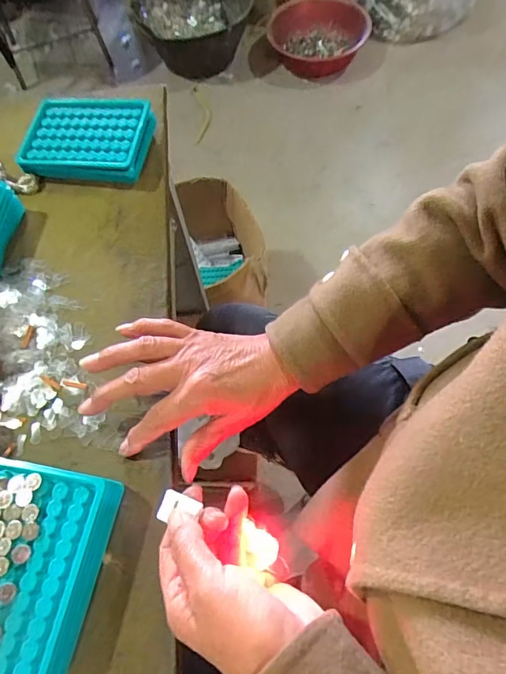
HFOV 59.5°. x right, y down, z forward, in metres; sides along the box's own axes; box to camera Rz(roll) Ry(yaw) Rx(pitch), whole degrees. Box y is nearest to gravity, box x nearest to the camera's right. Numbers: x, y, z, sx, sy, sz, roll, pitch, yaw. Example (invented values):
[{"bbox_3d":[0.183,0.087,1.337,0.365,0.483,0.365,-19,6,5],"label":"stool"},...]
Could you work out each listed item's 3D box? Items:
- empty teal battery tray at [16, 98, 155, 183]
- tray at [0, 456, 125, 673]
[{"bbox_3d":[-0.179,-0.214,0.481,0.130,0.038,0.092,6,64,4],"label":"empty teal battery tray"},{"bbox_3d":[-0.155,0.156,0.301,0.096,0.035,0.129,9,64,6],"label":"tray"}]

